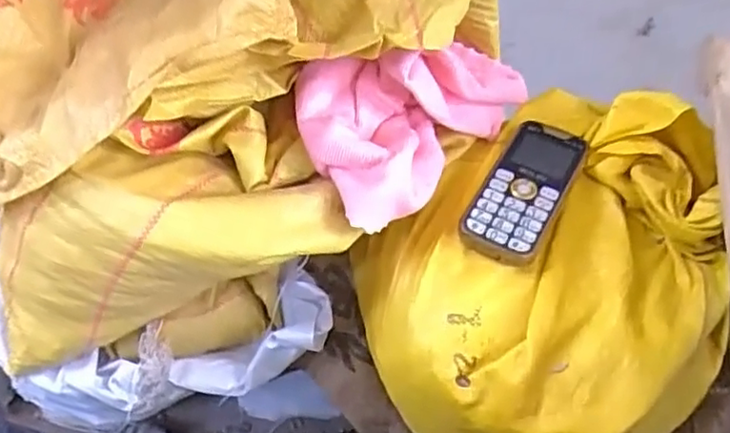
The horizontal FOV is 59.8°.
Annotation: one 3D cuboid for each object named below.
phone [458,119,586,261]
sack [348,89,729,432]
[{"bbox_3d":[0.119,-0.021,0.477,0.056,0.012,0.124,26,60,20],"label":"phone"},{"bbox_3d":[0.146,0.047,0.483,0.288,0.151,0.246,-22,53,-18],"label":"sack"}]

